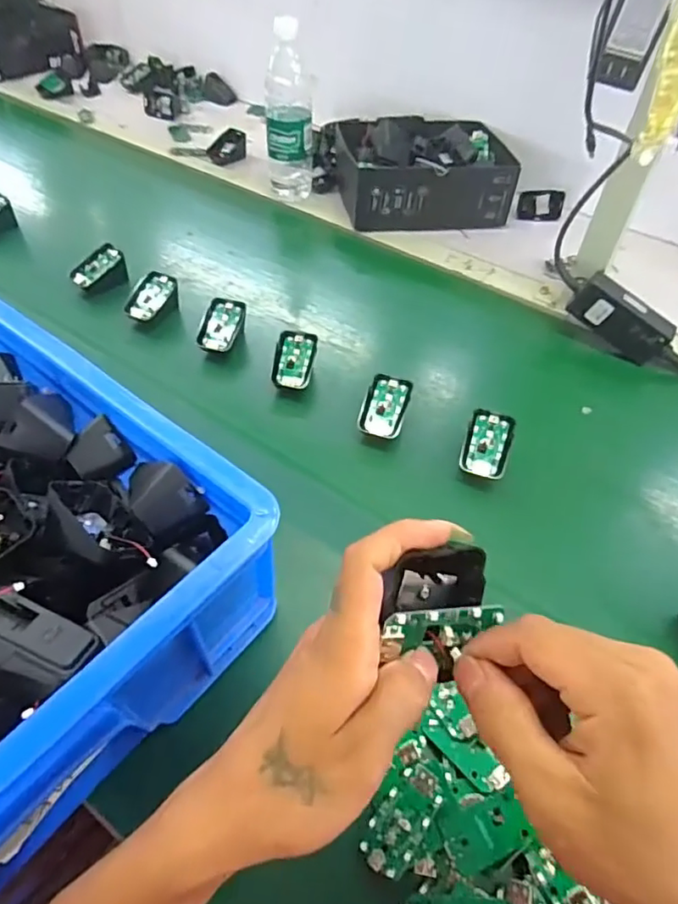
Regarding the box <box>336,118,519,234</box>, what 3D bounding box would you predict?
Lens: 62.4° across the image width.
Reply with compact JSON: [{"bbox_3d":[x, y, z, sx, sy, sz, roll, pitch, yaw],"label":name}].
[{"bbox_3d":[0.130,-0.433,0.864,0.239,0.090,0.183,-5,51,-7],"label":"box"}]

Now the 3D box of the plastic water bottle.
[{"bbox_3d":[-0.072,-0.482,0.813,0.067,0.220,0.057,0,51,-3],"label":"plastic water bottle"}]

